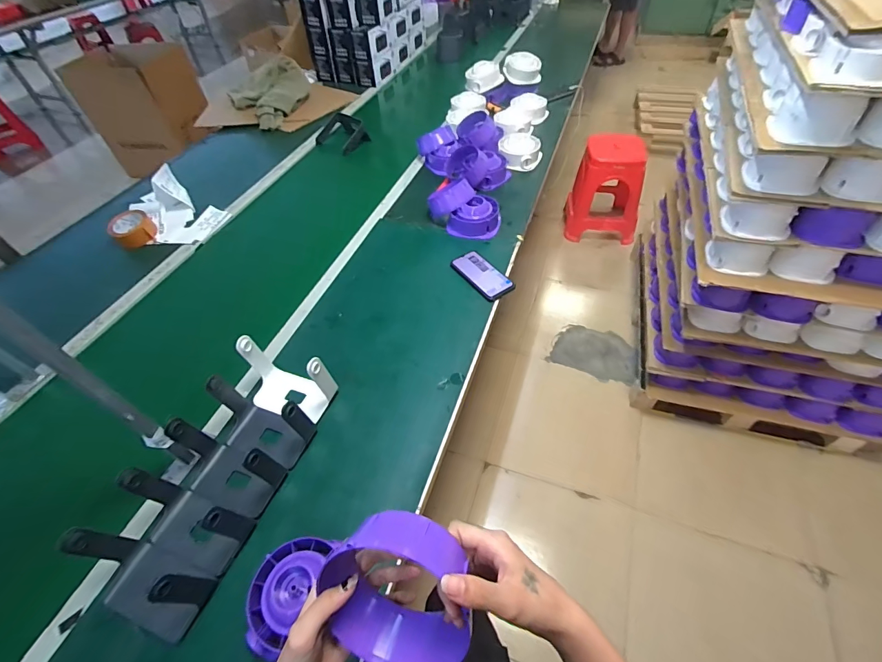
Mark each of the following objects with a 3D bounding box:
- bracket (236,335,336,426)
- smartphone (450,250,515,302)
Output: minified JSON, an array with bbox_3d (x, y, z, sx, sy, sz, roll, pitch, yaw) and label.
[{"bbox_3d":[-0.283,0.091,0.752,0.168,0.142,0.086,13,53,15],"label":"bracket"},{"bbox_3d":[0.096,-0.136,0.968,0.088,0.008,0.157,-31,55,-19],"label":"smartphone"}]

